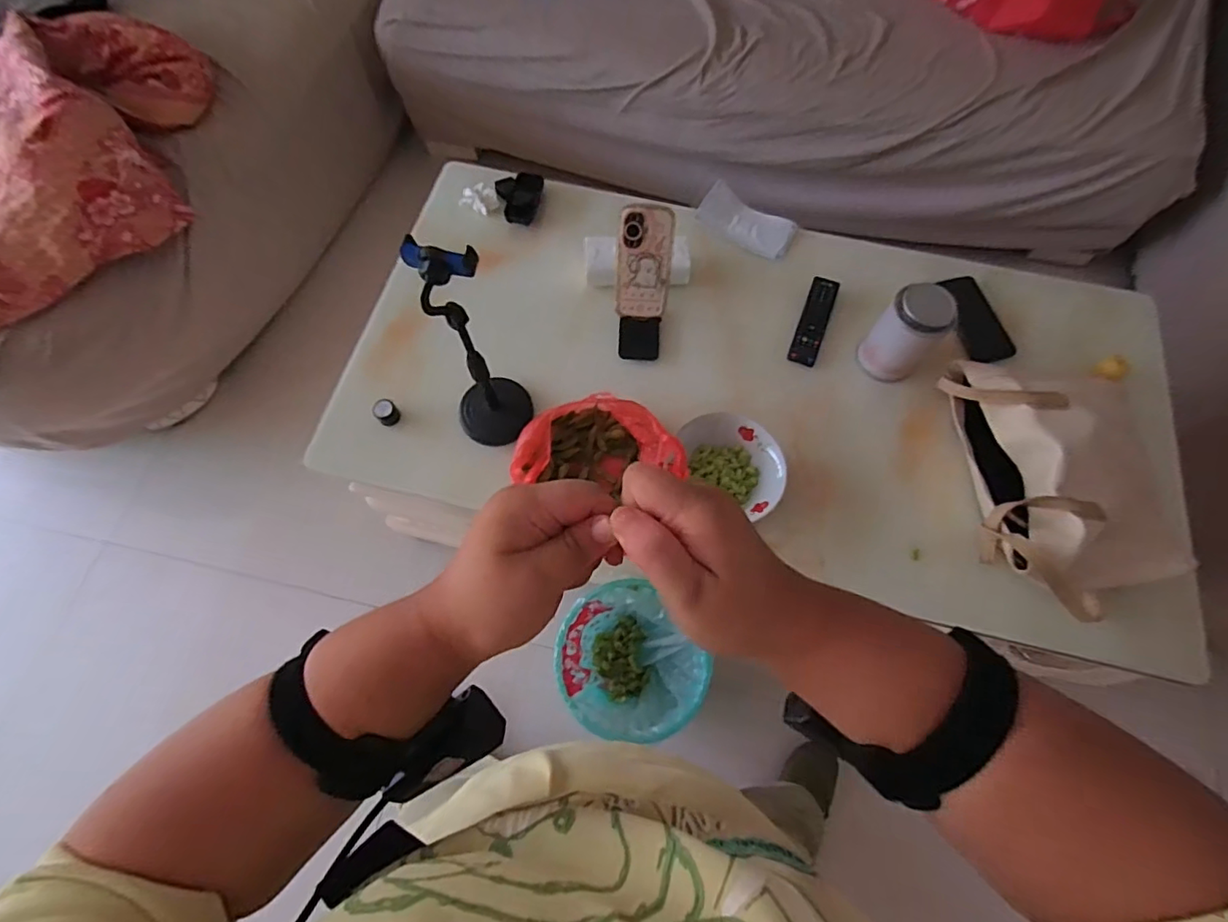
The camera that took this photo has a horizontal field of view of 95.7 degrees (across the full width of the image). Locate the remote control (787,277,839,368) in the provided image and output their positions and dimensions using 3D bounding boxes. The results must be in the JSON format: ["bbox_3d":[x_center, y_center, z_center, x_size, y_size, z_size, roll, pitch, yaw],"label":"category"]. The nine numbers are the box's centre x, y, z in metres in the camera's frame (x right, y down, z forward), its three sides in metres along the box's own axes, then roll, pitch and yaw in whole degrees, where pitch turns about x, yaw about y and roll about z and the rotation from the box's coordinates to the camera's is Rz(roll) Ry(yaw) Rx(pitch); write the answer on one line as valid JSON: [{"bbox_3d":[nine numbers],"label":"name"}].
[{"bbox_3d":[0.332,-0.235,0.920,0.045,0.013,0.167,20,69,7],"label":"remote control"}]

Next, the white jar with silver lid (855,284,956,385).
[{"bbox_3d":[0.433,-0.187,0.830,0.084,0.129,0.084,0,68,-1],"label":"white jar with silver lid"}]

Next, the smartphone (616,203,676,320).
[{"bbox_3d":[0.045,-0.291,0.829,0.080,0.168,0.019,4,36,1],"label":"smartphone"}]

